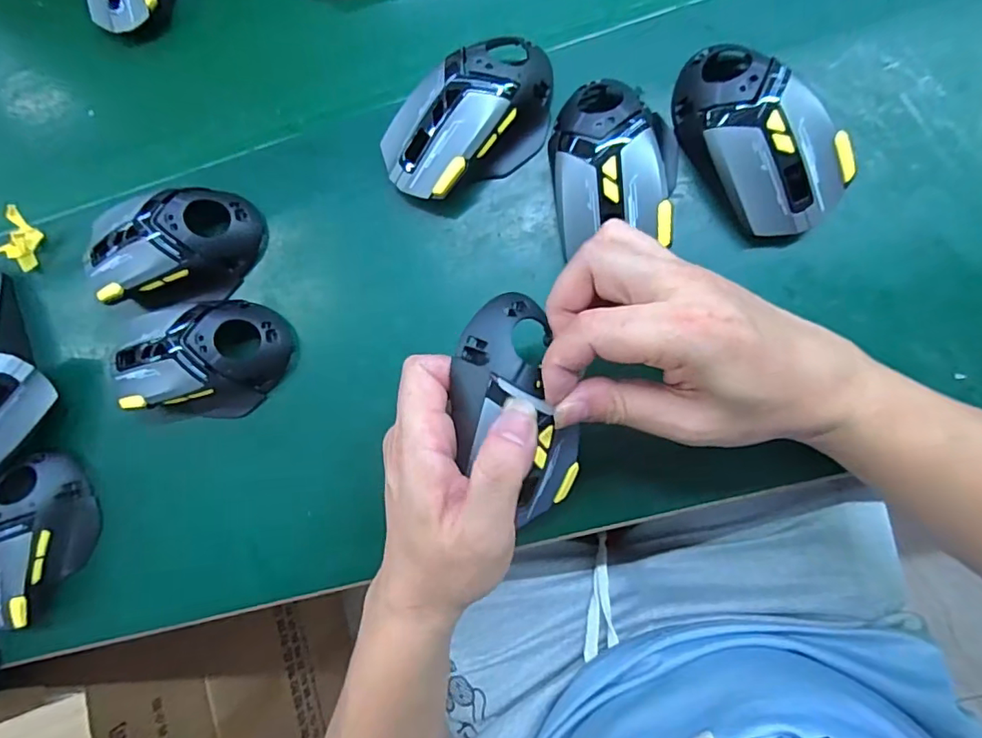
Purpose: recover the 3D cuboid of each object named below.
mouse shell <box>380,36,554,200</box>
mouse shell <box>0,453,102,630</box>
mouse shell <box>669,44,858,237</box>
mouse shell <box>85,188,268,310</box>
[{"bbox_3d":[-0.010,-0.151,0.335,0.120,0.047,0.068,-38,83,4],"label":"mouse shell"},{"bbox_3d":[-0.306,0.115,0.355,0.062,0.037,0.117,25,90,8],"label":"mouse shell"},{"bbox_3d":[0.154,-0.135,0.308,0.076,0.039,0.121,-37,83,4],"label":"mouse shell"},{"bbox_3d":[-0.209,-0.077,0.351,0.111,0.040,0.067,-9,86,7],"label":"mouse shell"}]

